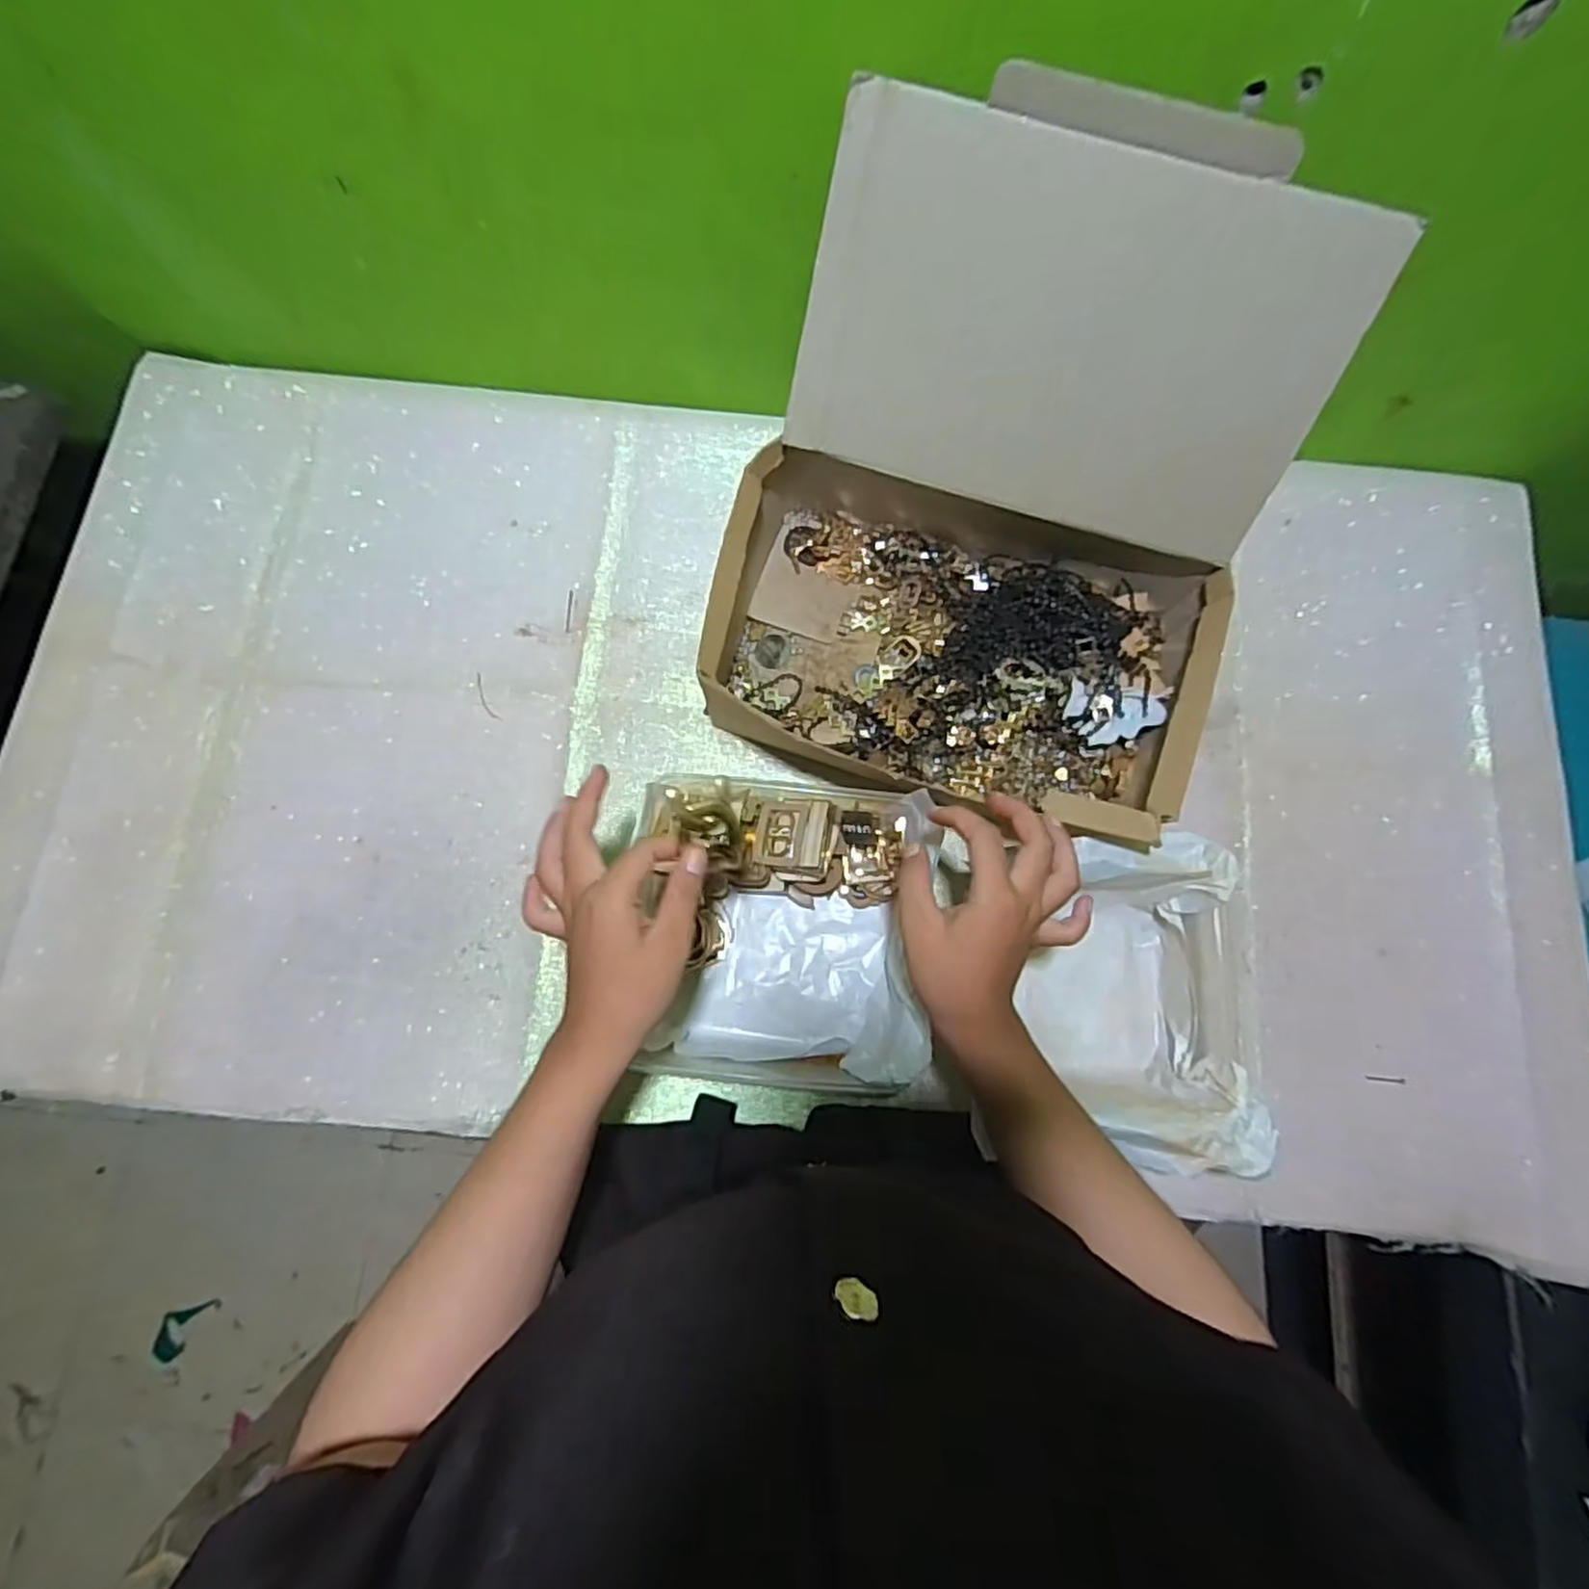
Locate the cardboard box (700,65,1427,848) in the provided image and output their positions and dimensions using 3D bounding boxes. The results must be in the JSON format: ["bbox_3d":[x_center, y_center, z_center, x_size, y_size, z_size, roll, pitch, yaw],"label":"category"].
[{"bbox_3d":[0.127,-0.171,0.484,0.331,0.263,0.323,14,77,2],"label":"cardboard box"}]

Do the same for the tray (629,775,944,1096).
[{"bbox_3d":[-0.011,0.096,0.518,0.191,0.080,0.203,5,77,0],"label":"tray"}]

